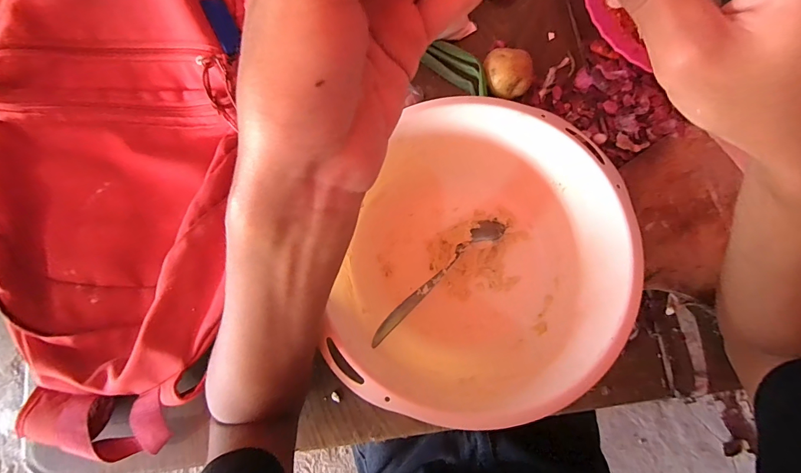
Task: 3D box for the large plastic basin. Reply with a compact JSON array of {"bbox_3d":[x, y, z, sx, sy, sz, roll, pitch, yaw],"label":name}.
[{"bbox_3d":[0.067,0.022,0.333,0.221,0.105,0.244,8,78,3],"label":"large plastic basin"}]

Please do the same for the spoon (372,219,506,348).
[{"bbox_3d":[0.038,0.034,0.337,0.171,0.020,0.024,-40,79,-23],"label":"spoon"}]

